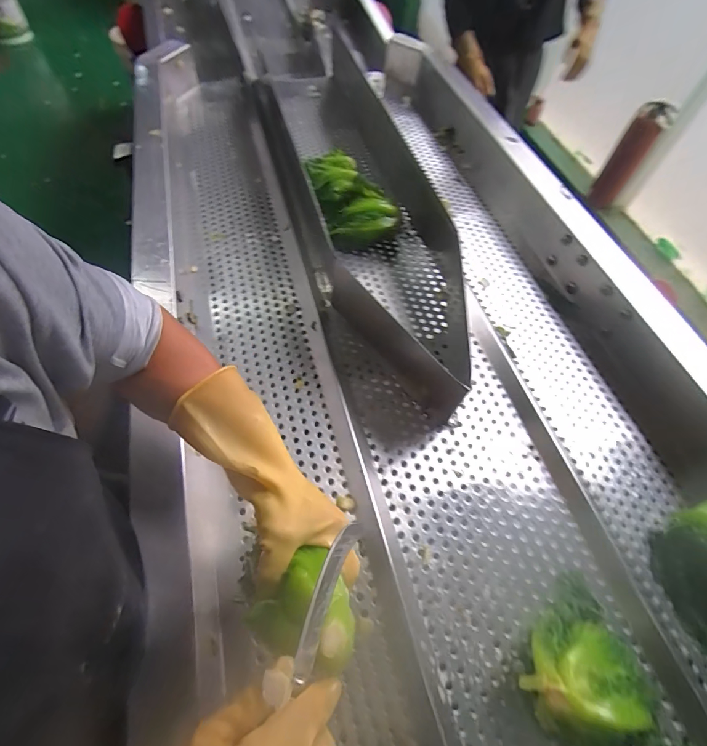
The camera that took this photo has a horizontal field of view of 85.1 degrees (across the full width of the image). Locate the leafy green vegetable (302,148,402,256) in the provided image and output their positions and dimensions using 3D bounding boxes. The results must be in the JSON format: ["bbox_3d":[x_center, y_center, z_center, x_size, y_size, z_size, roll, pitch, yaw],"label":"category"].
[{"bbox_3d":[-0.013,-0.415,0.910,0.146,0.091,0.296,-14,62,-12],"label":"leafy green vegetable"}]

